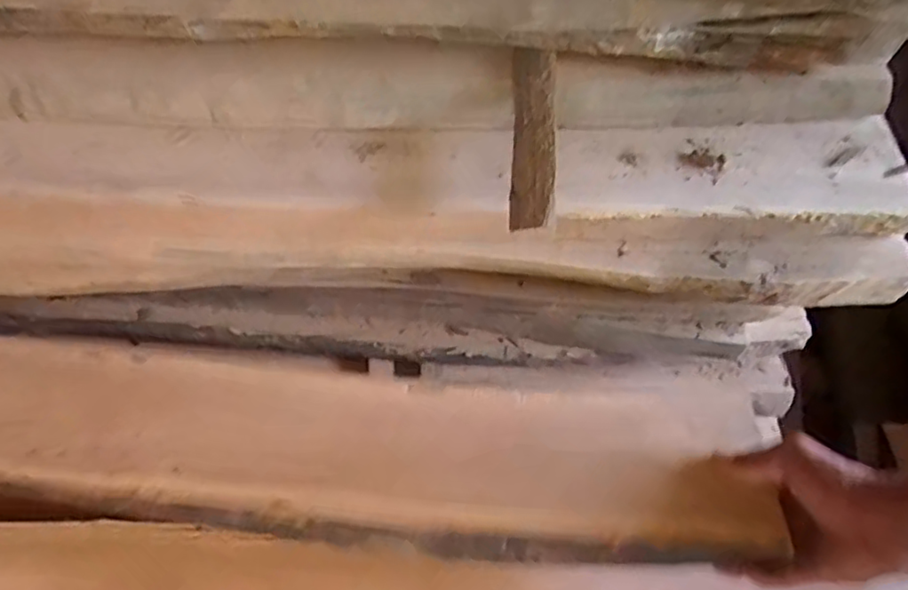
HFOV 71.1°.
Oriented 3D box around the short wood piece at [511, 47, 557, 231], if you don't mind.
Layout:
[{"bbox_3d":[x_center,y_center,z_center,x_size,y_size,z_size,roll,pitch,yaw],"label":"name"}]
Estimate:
[{"bbox_3d":[0.076,-0.162,0.612,0.046,0.013,0.229,-13,57,27],"label":"short wood piece"}]

